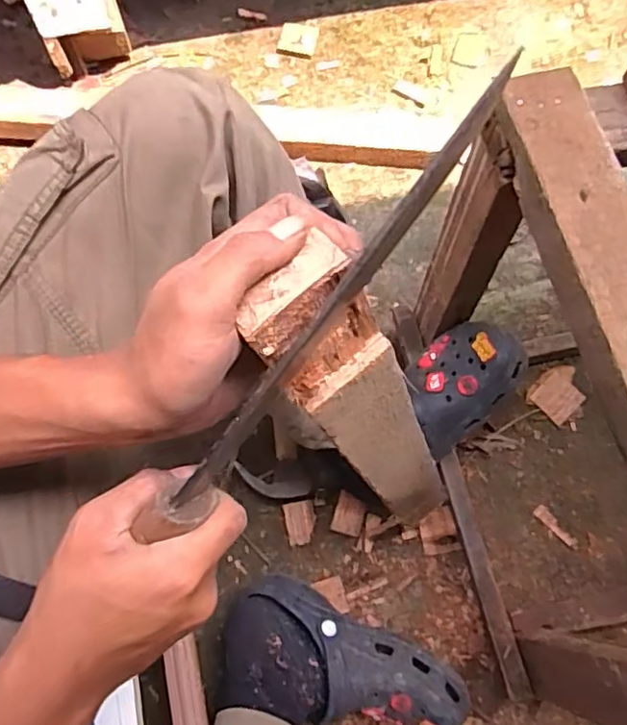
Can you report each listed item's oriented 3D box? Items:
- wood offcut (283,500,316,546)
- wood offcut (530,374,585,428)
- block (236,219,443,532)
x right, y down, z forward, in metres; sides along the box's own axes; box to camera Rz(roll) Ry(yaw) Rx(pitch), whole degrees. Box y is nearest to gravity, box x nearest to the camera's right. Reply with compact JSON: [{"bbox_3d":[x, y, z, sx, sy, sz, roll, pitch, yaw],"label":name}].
[{"bbox_3d":[-0.015,0.196,0.744,0.037,0.005,0.050,-10,70,-6],"label":"wood offcut"},{"bbox_3d":[0.328,0.049,0.818,0.057,0.005,0.053,-42,76,-17],"label":"wood offcut"},{"bbox_3d":[0.042,0.048,0.431,0.058,0.400,0.045,-38,59,-2],"label":"block"}]

